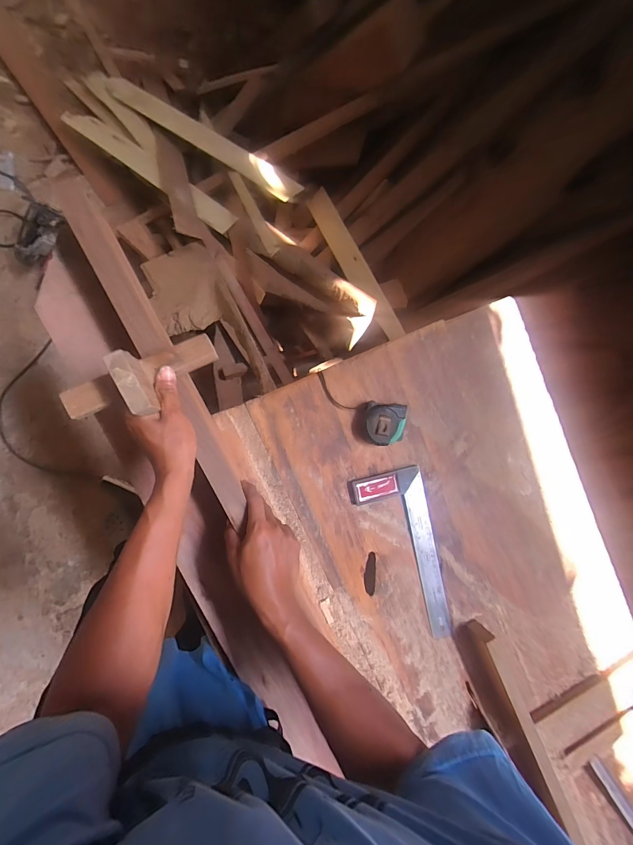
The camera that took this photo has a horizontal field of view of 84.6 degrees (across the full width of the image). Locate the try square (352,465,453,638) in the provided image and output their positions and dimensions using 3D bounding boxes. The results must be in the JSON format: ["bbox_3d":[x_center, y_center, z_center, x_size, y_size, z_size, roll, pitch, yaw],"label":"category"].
[{"bbox_3d":[0.155,0.232,0.590,0.116,0.008,0.305,-15,91,-7],"label":"try square"}]

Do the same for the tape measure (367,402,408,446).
[{"bbox_3d":[0.111,0.003,0.574,0.066,0.037,0.069,5,89,-7],"label":"tape measure"}]

